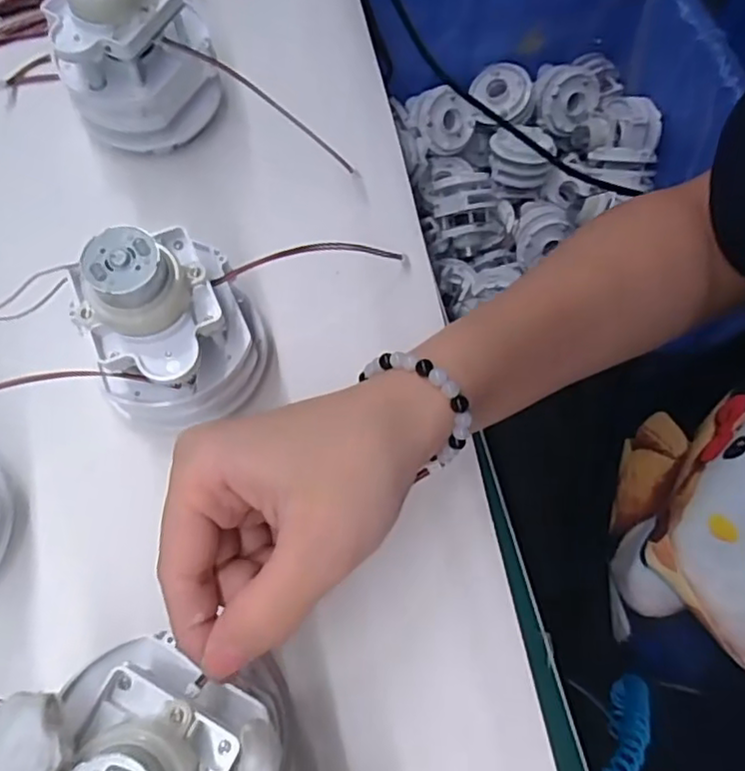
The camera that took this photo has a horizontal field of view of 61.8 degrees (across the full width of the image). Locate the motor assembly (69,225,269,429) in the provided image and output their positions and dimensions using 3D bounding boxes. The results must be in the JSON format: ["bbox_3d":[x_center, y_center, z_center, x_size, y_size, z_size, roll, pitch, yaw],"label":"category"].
[{"bbox_3d":[-0.070,-0.026,0.224,0.054,0.070,0.063,-19,72,-9],"label":"motor assembly"}]

